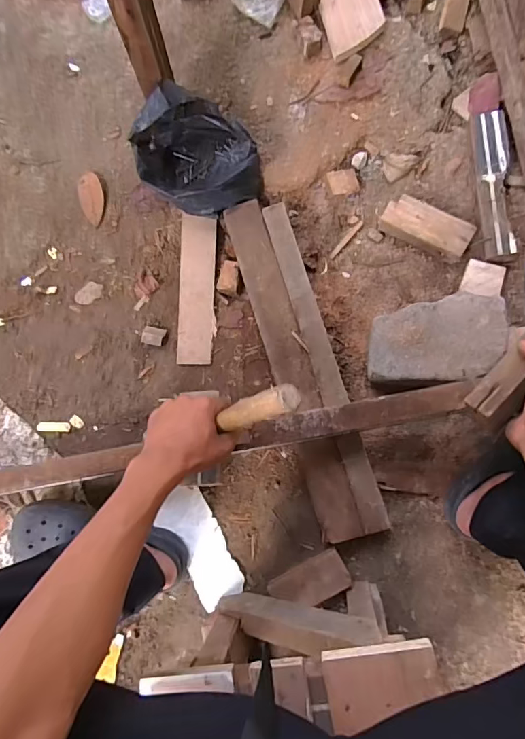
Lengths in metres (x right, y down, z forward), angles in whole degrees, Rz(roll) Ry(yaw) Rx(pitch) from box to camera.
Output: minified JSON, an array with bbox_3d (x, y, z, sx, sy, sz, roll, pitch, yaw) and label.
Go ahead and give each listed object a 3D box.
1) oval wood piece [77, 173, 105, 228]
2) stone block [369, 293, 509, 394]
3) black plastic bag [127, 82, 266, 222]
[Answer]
[{"bbox_3d":[-0.307,-0.307,0.810,0.044,0.004,0.102,-16,82,2],"label":"oval wood piece"},{"bbox_3d":[0.261,-0.039,0.695,0.205,0.086,0.129,-12,83,3],"label":"stone block"},{"bbox_3d":[-0.110,-0.350,0.744,0.169,0.120,0.192,-45,82,-2],"label":"black plastic bag"}]

